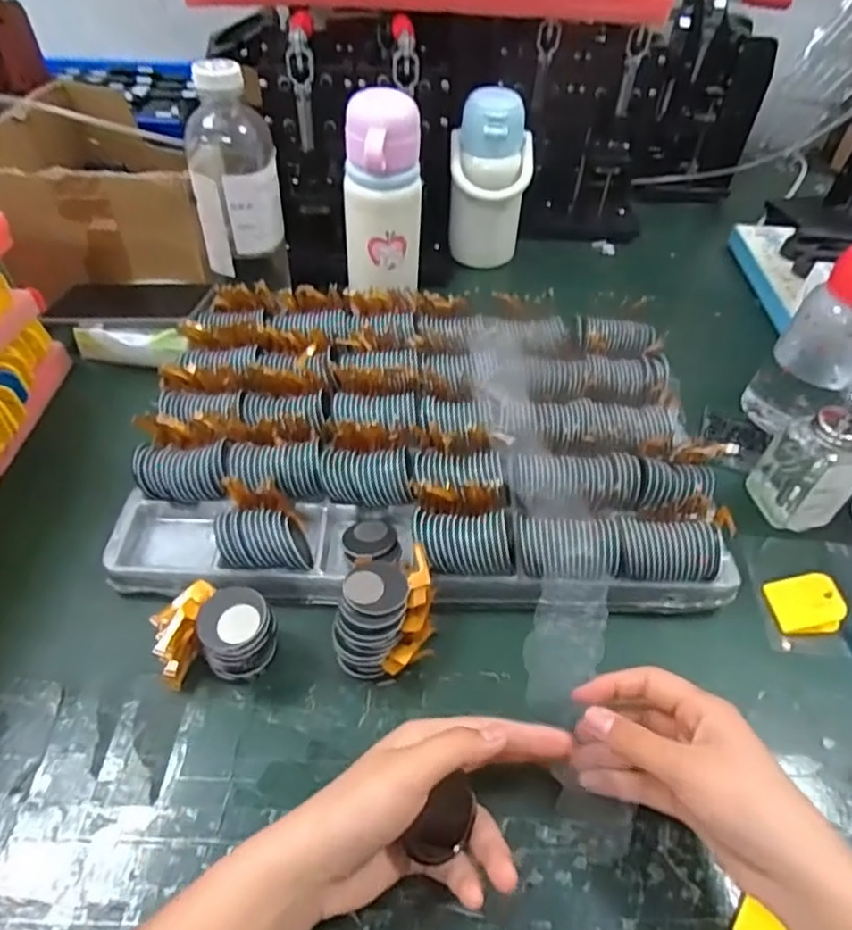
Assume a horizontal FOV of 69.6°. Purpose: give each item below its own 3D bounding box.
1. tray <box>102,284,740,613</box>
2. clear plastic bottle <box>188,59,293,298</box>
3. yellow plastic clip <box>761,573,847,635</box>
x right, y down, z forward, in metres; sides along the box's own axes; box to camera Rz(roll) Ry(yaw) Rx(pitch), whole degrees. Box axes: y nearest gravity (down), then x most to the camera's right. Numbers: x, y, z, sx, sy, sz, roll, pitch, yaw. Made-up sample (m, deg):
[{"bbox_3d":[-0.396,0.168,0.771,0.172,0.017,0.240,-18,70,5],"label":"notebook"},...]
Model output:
[{"bbox_3d":[0.001,-0.030,0.511,0.446,0.067,0.329,5,48,3],"label":"tray"},{"bbox_3d":[-0.181,-0.269,0.579,0.079,0.176,0.068,3,48,0],"label":"clear plastic bottle"},{"bbox_3d":[0.273,0.097,0.440,0.041,0.023,0.040,-2,48,-4],"label":"yellow plastic clip"}]

